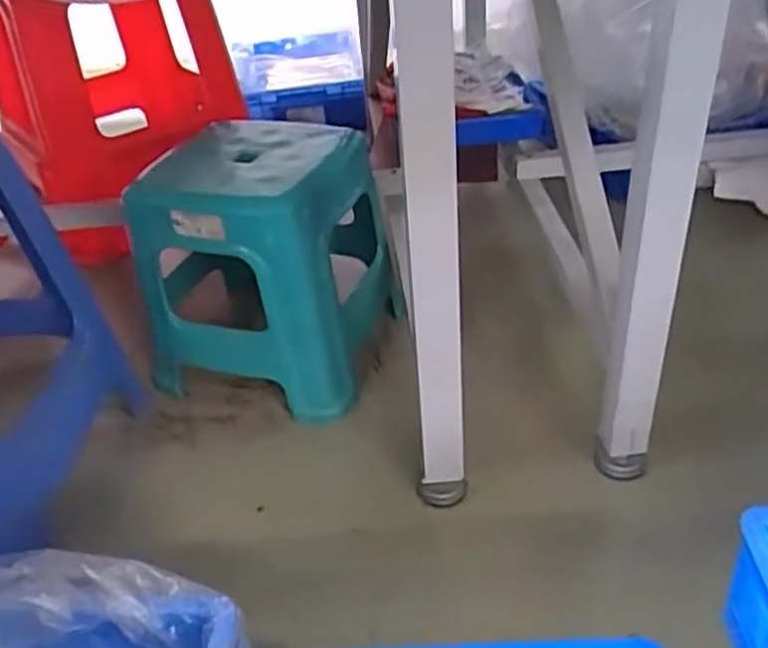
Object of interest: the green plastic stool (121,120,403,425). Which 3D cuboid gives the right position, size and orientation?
[{"bbox_3d":[-0.140,-0.066,0.928,0.256,0.301,0.243,6,38,17],"label":"green plastic stool"}]

